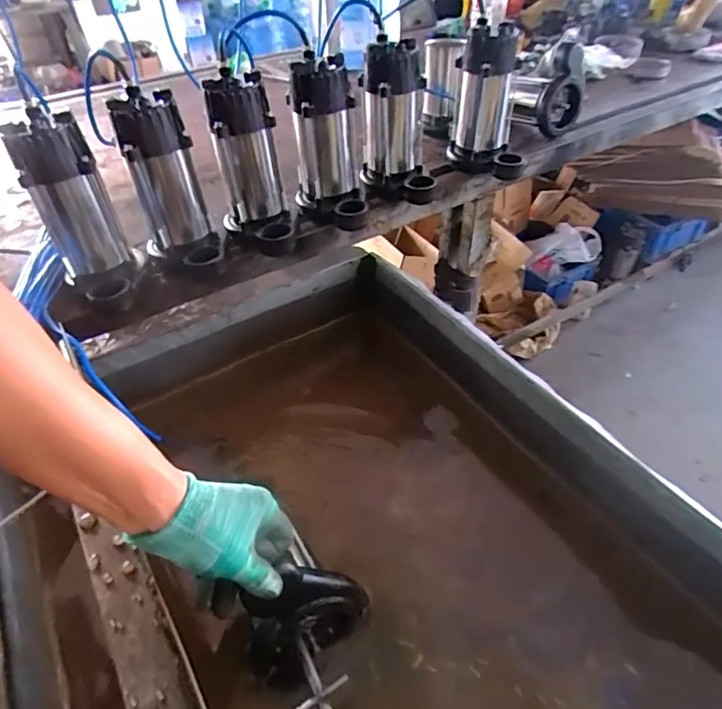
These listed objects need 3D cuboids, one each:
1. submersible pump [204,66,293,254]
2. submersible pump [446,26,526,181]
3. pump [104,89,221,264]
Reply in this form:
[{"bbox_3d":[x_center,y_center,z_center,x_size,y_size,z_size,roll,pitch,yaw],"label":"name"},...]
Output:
[{"bbox_3d":[-0.172,-0.283,0.781,0.109,0.240,0.121,-5,43,-2],"label":"submersible pump"},{"bbox_3d":[0.240,-0.460,0.936,0.149,0.234,0.090,14,46,18],"label":"submersible pump"},{"bbox_3d":[-0.275,-0.246,0.731,0.103,0.216,0.124,-18,45,-15],"label":"pump"}]

